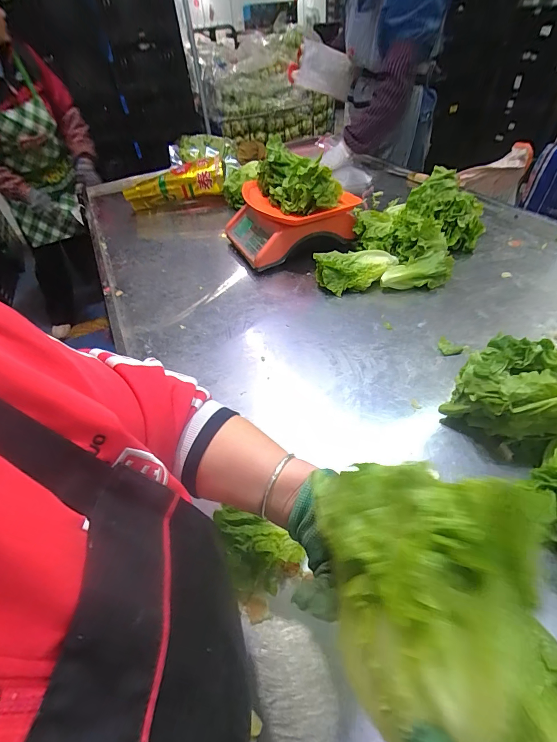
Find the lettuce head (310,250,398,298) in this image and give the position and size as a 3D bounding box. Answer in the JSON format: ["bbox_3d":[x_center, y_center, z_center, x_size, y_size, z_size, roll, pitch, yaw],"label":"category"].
[{"bbox_3d":[0.173,-0.227,0.805,0.185,0.076,0.088,-7,44,-1],"label":"lettuce head"}]

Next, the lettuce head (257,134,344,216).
[{"bbox_3d":[0.050,-0.453,0.844,0.139,0.104,0.218,-17,45,-11],"label":"lettuce head"}]

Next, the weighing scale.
[{"bbox_3d":[0.017,-0.387,0.939,0.272,0.127,0.274,-23,47,-17],"label":"weighing scale"}]

